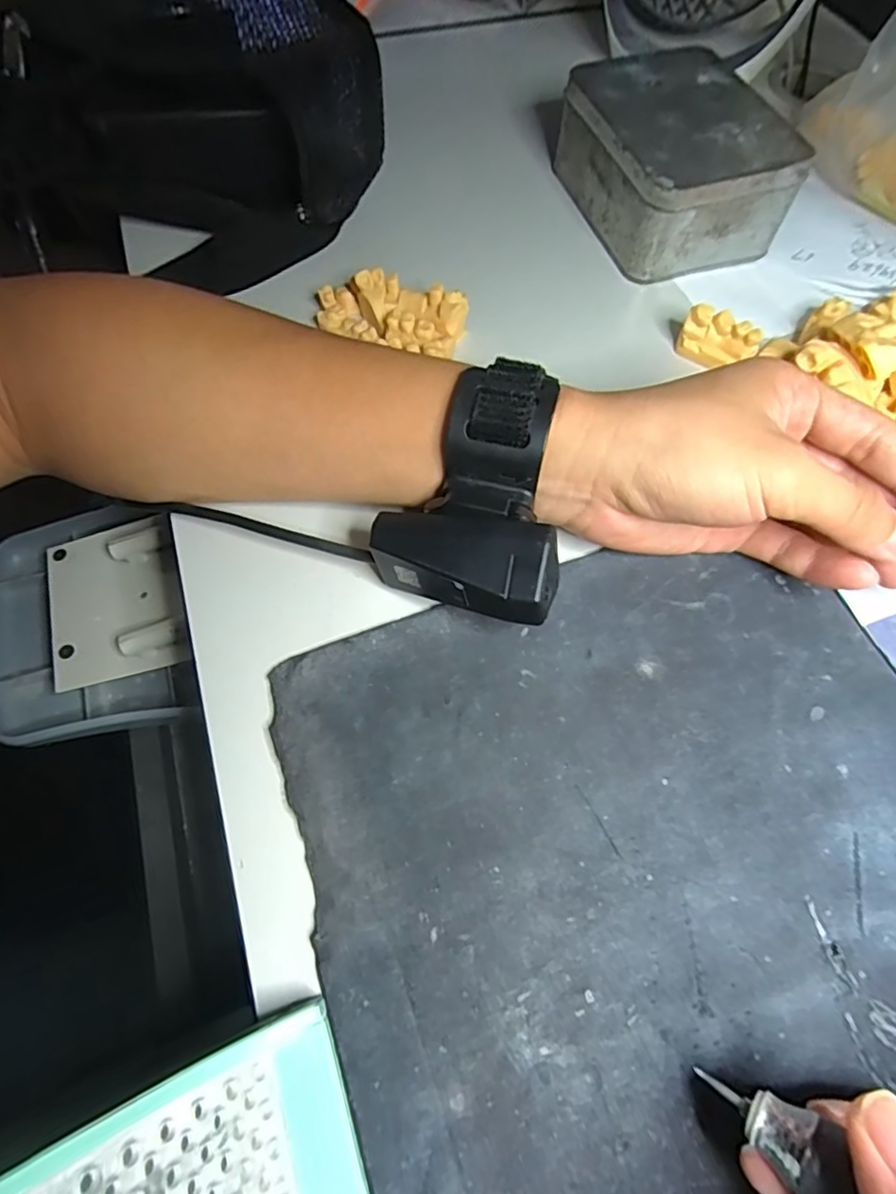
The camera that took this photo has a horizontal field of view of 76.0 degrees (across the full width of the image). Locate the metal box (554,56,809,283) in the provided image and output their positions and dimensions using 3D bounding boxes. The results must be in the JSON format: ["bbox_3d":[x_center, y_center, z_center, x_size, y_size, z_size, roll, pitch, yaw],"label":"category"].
[{"bbox_3d":[0.125,-0.246,0.324,0.086,0.049,0.117,-18,67,-10],"label":"metal box"}]

